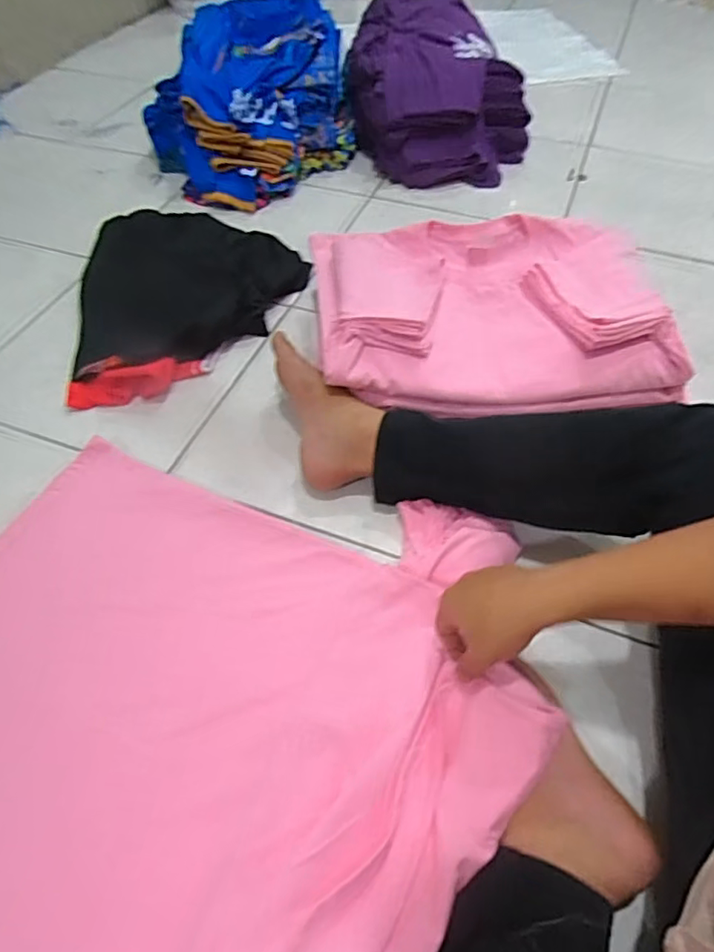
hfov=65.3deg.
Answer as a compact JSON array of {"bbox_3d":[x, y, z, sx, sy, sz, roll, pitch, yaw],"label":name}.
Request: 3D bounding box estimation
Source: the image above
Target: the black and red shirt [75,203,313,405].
[{"bbox_3d":[-0.277,-0.322,0.958,0.363,0.079,0.448,-8,54,-4],"label":"black and red shirt"}]

